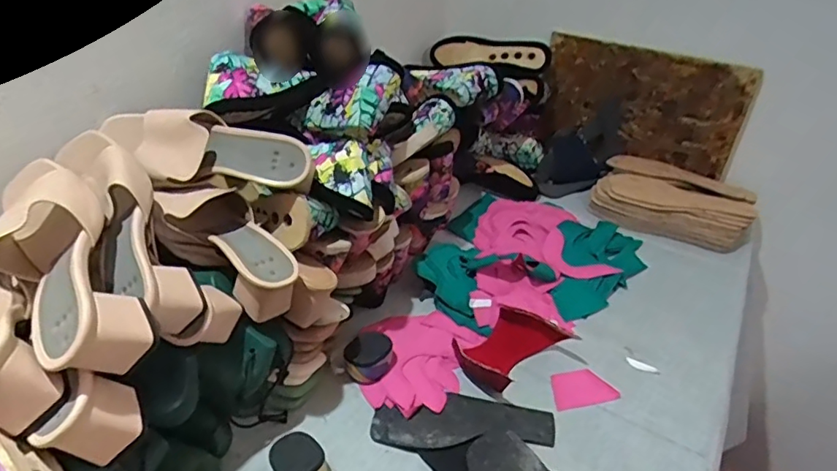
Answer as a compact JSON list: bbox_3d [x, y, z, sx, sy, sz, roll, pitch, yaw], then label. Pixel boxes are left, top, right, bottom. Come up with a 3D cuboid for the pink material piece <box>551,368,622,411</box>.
[{"bbox_3d":[0.204,0.191,0.696,0.080,0.004,0.052,-8,37,-9],"label":"pink material piece"}]

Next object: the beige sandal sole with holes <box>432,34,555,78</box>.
[{"bbox_3d":[0.143,-0.359,1.113,0.232,0.073,0.028,12,42,16],"label":"beige sandal sole with holes"}]

